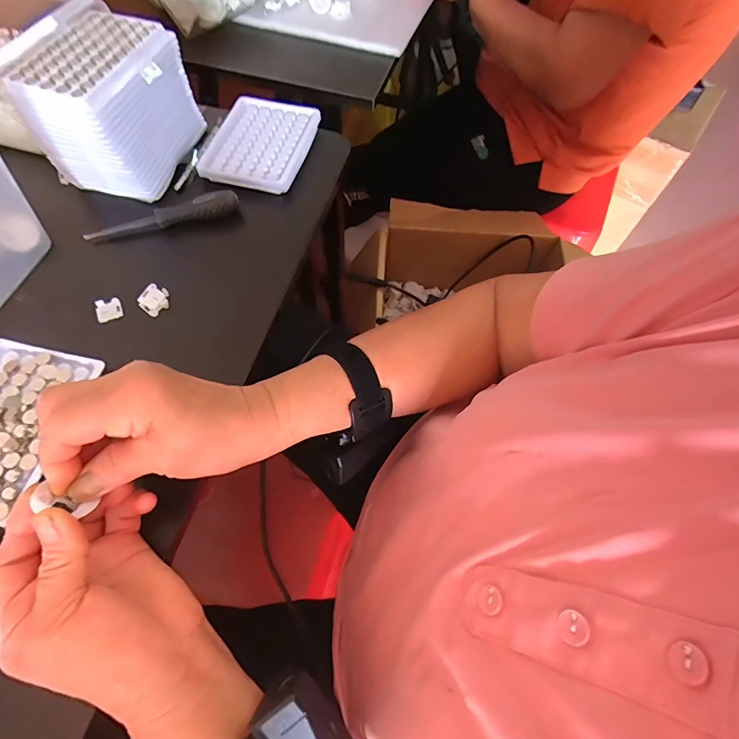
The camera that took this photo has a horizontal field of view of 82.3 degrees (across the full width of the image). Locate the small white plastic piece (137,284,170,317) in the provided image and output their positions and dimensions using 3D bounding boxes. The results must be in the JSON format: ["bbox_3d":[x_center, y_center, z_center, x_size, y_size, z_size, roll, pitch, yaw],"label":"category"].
[{"bbox_3d":[-0.192,-0.063,0.378,0.024,0.009,0.025,32,66,13],"label":"small white plastic piece"}]

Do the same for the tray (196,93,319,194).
[{"bbox_3d":[-0.118,-0.249,0.464,0.104,0.011,0.134,15,64,5],"label":"tray"}]

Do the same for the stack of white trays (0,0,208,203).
[{"bbox_3d":[-0.247,-0.254,0.417,0.103,0.112,0.129,18,64,7],"label":"stack of white trays"}]

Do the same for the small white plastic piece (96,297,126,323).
[{"bbox_3d":[-0.230,-0.053,0.373,0.022,0.006,0.022,-23,66,-13],"label":"small white plastic piece"}]

